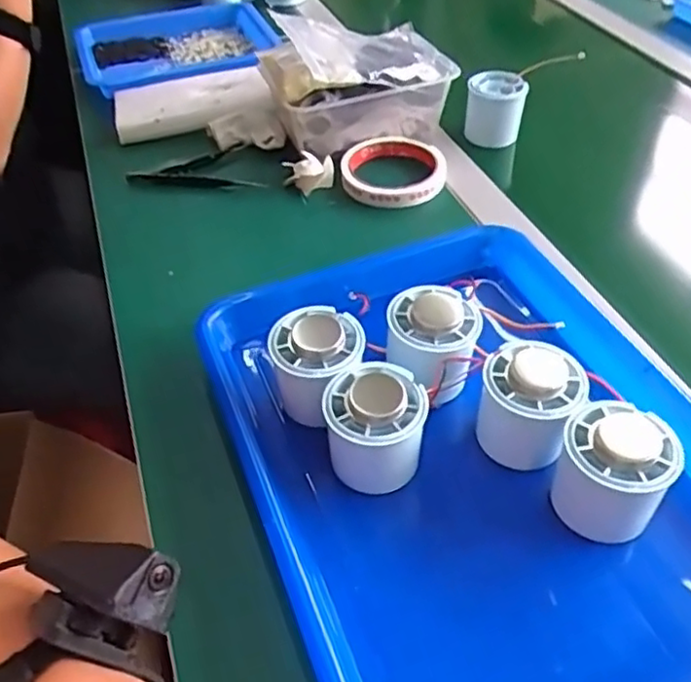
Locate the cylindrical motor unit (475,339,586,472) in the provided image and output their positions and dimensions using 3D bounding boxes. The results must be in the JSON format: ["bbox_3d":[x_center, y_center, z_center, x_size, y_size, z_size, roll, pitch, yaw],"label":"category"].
[{"bbox_3d":[0.104,0.036,0.375,0.050,0.060,0.045,17,47,19],"label":"cylindrical motor unit"}]

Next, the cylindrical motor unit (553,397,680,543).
[{"bbox_3d":[0.137,0.068,0.343,0.051,0.053,0.049,-1,43,1],"label":"cylindrical motor unit"}]

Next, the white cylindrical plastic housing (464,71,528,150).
[{"bbox_3d":[0.149,-0.232,0.653,0.052,0.059,0.058,11,45,13],"label":"white cylindrical plastic housing"}]

